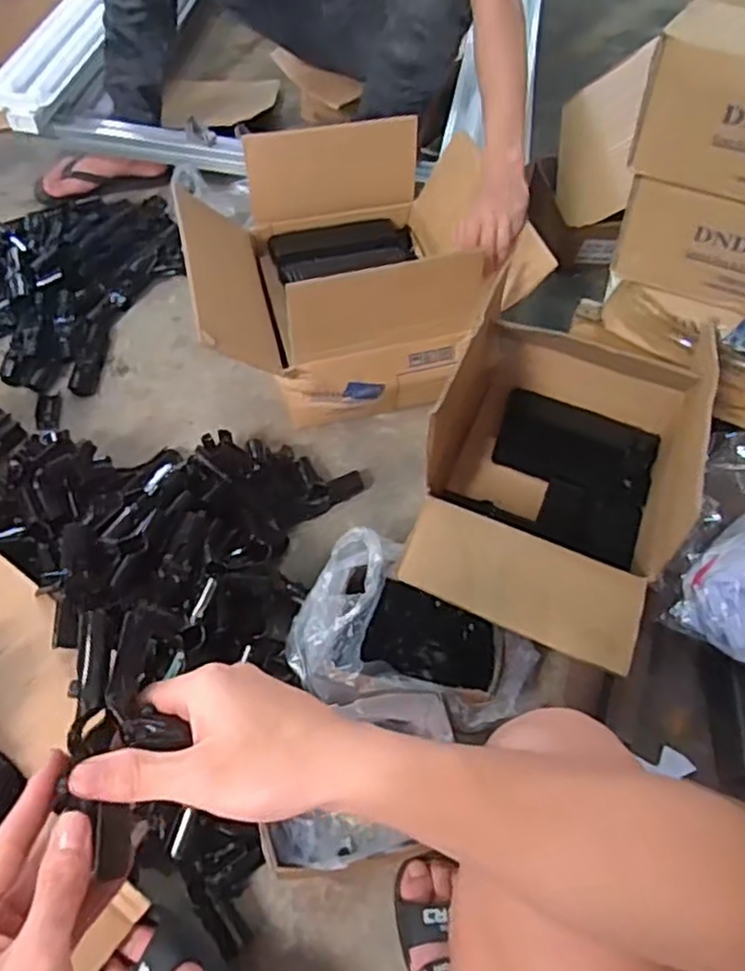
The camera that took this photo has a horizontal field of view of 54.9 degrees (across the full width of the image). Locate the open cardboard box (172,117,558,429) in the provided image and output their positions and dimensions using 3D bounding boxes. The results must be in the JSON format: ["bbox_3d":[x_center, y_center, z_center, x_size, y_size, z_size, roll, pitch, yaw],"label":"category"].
[{"bbox_3d":[-0.037,-0.316,1.055,0.443,0.228,0.349,-12,58,-11],"label":"open cardboard box"}]

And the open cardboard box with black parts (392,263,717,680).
[{"bbox_3d":[0.226,-0.012,0.904,0.289,0.264,0.464,22,58,10],"label":"open cardboard box with black parts"}]

